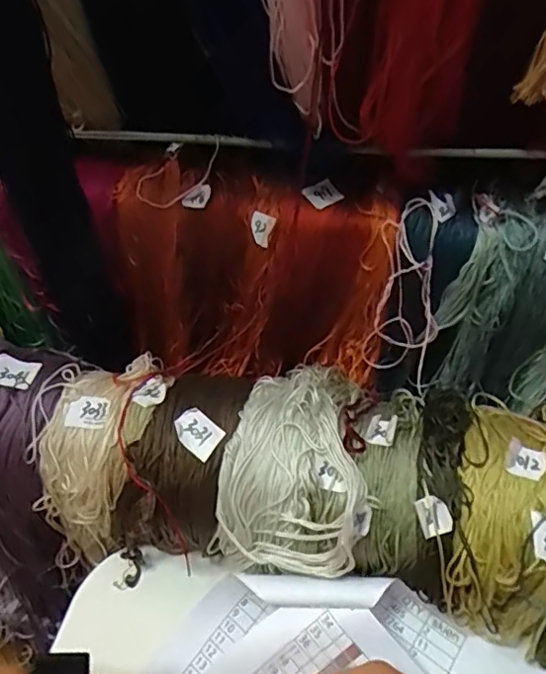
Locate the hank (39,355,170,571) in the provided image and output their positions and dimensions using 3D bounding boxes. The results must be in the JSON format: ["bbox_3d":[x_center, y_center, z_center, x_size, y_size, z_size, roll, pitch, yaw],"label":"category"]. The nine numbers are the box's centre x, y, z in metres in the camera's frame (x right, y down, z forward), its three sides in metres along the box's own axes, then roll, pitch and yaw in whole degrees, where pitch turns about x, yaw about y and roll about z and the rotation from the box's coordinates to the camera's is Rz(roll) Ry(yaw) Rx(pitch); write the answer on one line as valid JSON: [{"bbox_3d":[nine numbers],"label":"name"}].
[{"bbox_3d":[-0.109,0.080,0.346,0.069,0.138,0.061,21,8,24],"label":"hank"}]

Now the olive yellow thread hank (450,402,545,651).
[{"bbox_3d":[0.132,0.103,0.315,0.064,0.100,0.112,16,47,17],"label":"olive yellow thread hank"}]

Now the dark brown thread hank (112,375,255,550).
[{"bbox_3d":[-0.050,0.080,0.330,0.056,0.074,0.090,20,48,20],"label":"dark brown thread hank"}]

